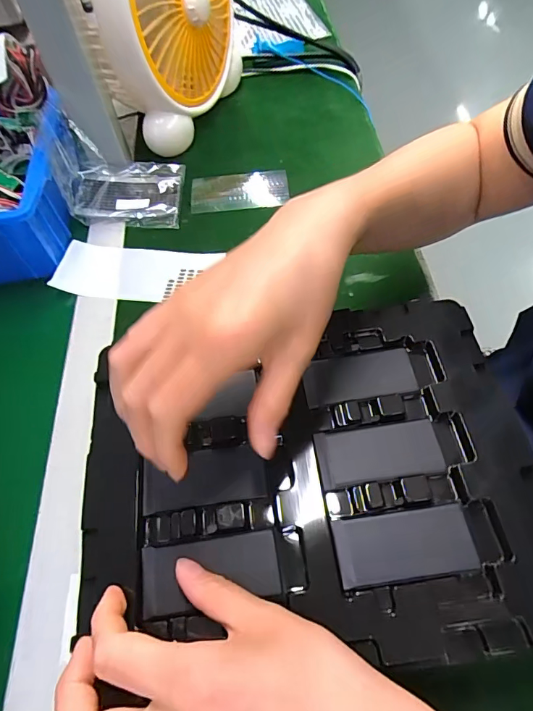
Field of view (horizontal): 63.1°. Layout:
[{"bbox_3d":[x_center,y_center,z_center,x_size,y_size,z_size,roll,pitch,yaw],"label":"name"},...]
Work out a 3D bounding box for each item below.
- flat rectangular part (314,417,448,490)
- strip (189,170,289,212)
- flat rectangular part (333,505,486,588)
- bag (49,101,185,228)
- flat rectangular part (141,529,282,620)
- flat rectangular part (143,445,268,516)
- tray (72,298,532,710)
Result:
[{"bbox_3d":[0.071,0.061,0.275,0.076,0.004,0.035,-8,58,-2],"label":"flat rectangular part"},{"bbox_3d":[-0.031,-0.187,0.497,0.109,0.010,0.057,-6,62,2],"label":"strip"},{"bbox_3d":[0.078,0.107,0.247,0.076,0.004,0.036,-8,58,-1],"label":"flat rectangular part"},{"bbox_3d":[-0.154,-0.198,0.464,0.115,0.070,0.096,-1,58,3],"label":"bag"},{"bbox_3d":[-0.032,0.122,0.248,0.077,0.004,0.036,-10,59,-5],"label":"flat rectangular part"},{"bbox_3d":[-0.039,0.078,0.274,0.075,0.006,0.035,-9,59,-11],"label":"flat rectangular part"},{"bbox_3d":[0.024,0.066,0.273,0.272,0.021,0.214,-7,59,-3],"label":"tray"}]

